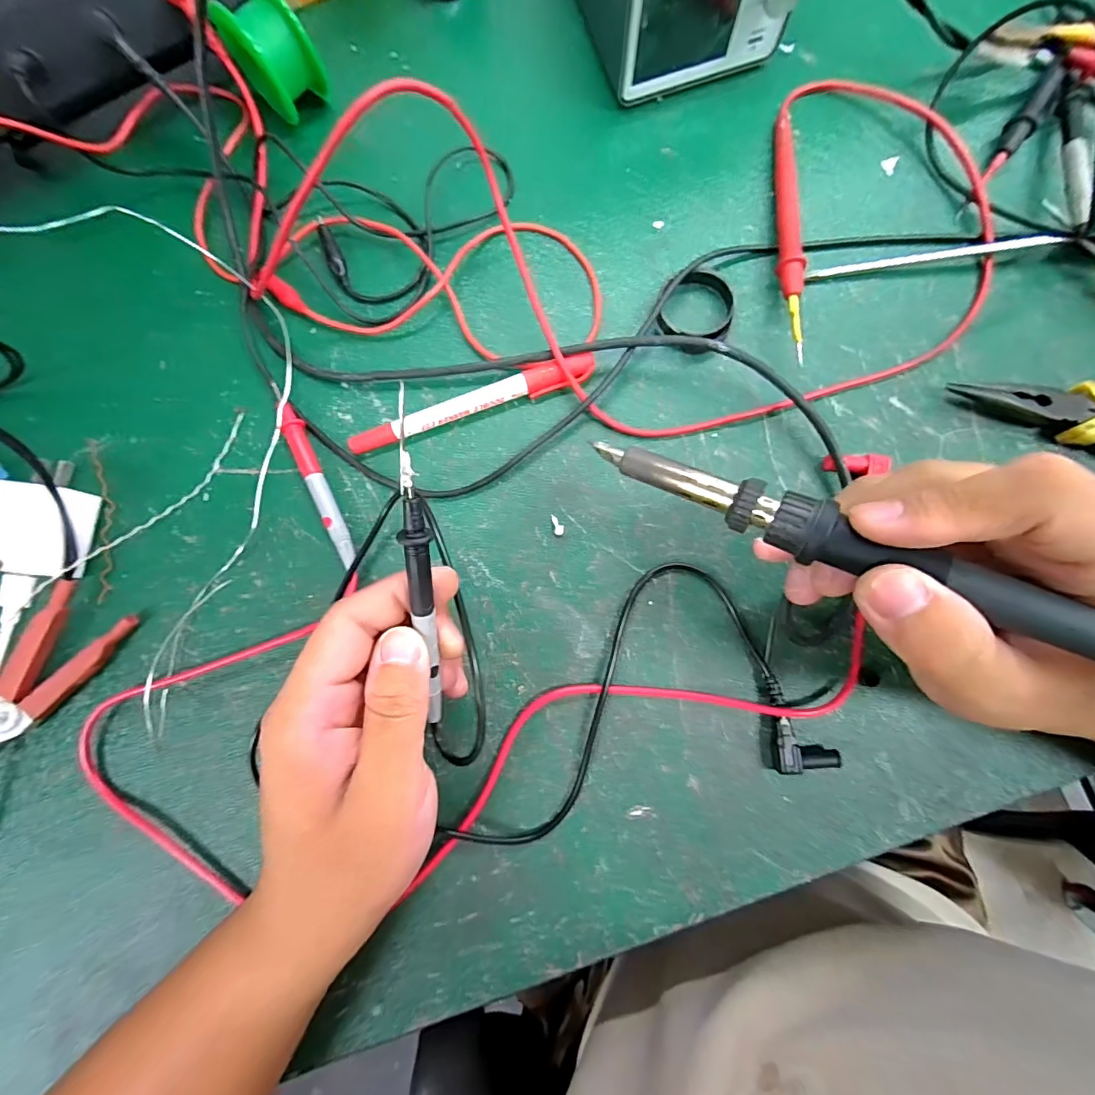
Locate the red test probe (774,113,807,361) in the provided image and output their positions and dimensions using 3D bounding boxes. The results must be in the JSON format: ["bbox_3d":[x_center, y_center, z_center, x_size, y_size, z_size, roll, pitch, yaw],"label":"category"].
[{"bbox_3d":[0.134,-0.175,0.265,0.013,0.016,0.156,5,83,2],"label":"red test probe"}]

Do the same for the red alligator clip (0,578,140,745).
[{"bbox_3d":[-0.260,0.068,0.244,0.038,0.016,0.096,34,85,6],"label":"red alligator clip"}]

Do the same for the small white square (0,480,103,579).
[{"bbox_3d":[-0.266,-0.009,0.250,0.042,0.024,0.045,7,83,2],"label":"small white square"}]

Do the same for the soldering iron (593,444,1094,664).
[{"bbox_3d":[0.115,0.006,0.143,0.221,0.015,0.018,25,84,21],"label":"soldering iron"}]

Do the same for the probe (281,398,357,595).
[{"bbox_3d":[-0.121,-0.026,0.256,0.012,0.009,0.107,-23,82,-1],"label":"probe"}]

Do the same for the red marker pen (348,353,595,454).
[{"bbox_3d":[-0.041,-0.078,0.259,0.137,0.013,0.012,-18,82,-1],"label":"red marker pen"}]

